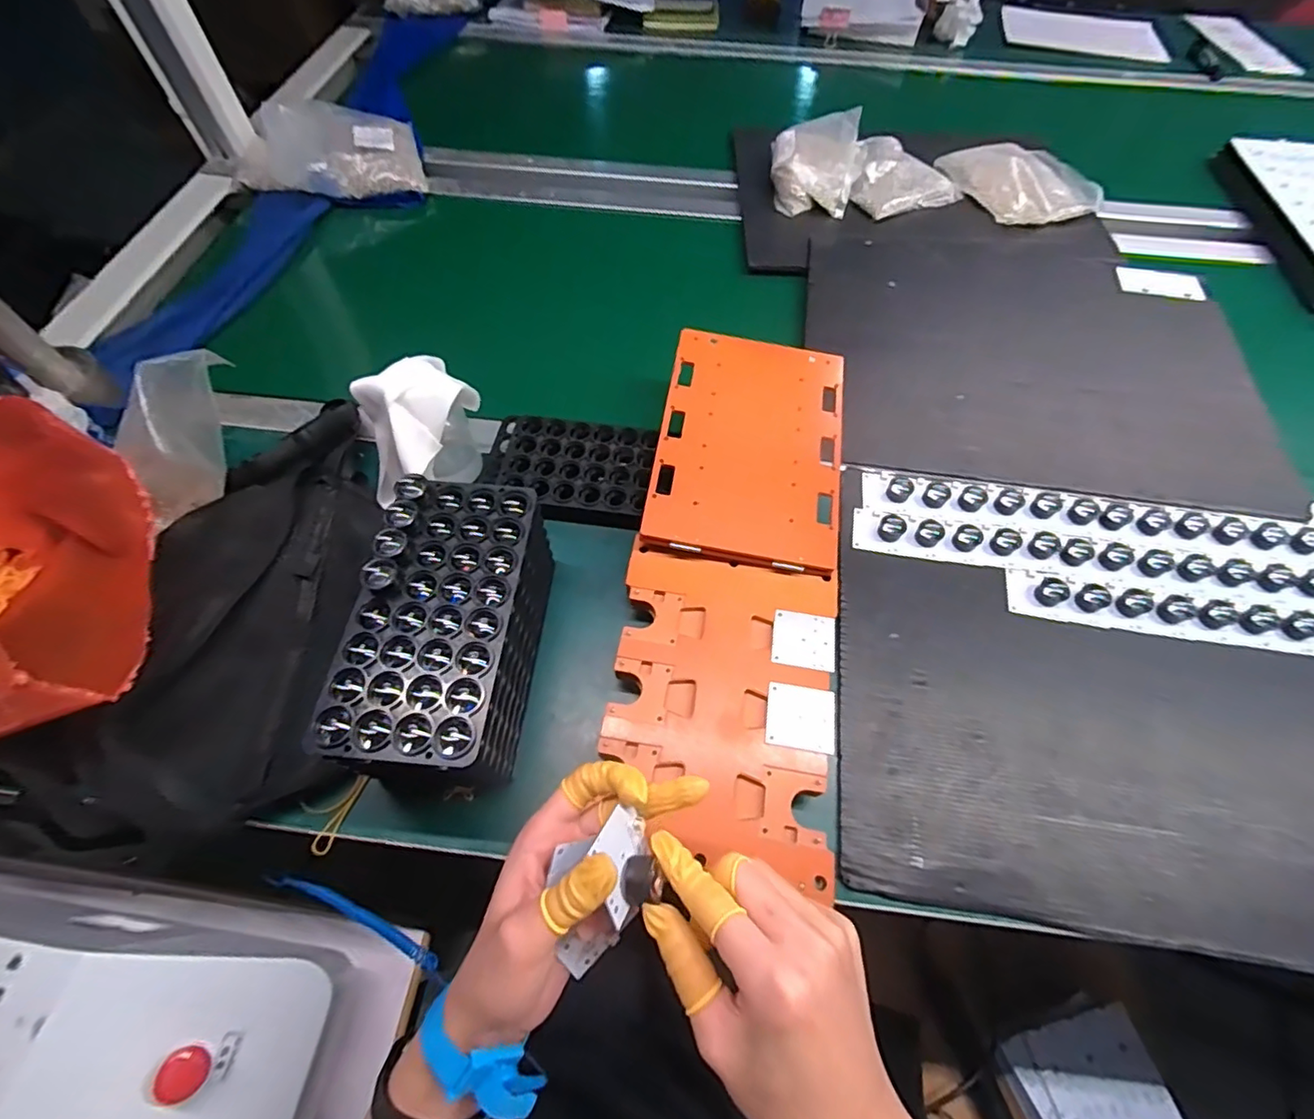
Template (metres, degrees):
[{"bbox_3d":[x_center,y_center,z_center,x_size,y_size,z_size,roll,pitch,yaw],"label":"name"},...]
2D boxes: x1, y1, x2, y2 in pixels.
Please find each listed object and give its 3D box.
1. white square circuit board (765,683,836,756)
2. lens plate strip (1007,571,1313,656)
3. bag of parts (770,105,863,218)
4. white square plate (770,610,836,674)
[{"bbox_3d":[0.104,0.114,0.406,0.047,0.004,0.044,10,61,5],"label":"white square circuit board"},{"bbox_3d":[0.473,0.048,0.471,0.335,0.015,0.041,9,61,4],"label":"lens plate strip"},{"bbox_3d":[0.216,-0.552,0.782,0.115,0.052,0.176,11,61,5],"label":"bag of parts"},{"bbox_3d":[0.115,0.063,0.439,0.047,0.005,0.046,11,61,5],"label":"white square plate"}]

